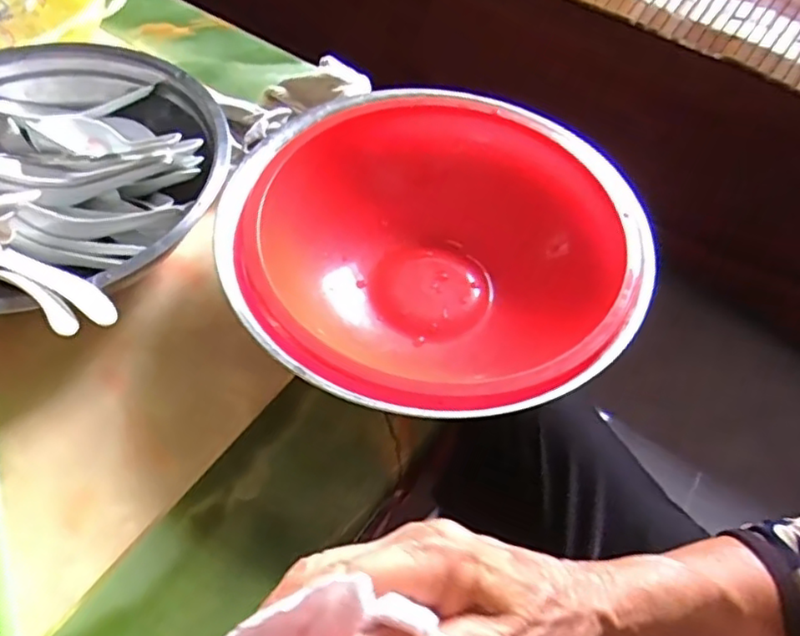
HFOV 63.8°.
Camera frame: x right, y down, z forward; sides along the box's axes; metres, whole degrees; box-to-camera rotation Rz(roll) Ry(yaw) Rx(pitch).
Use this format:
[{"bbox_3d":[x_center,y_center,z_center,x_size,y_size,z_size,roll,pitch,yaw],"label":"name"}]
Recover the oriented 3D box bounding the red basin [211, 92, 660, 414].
[{"bbox_3d":[0.014,-0.040,0.446,0.251,0.078,0.268,2,55,-3],"label":"red basin"}]

